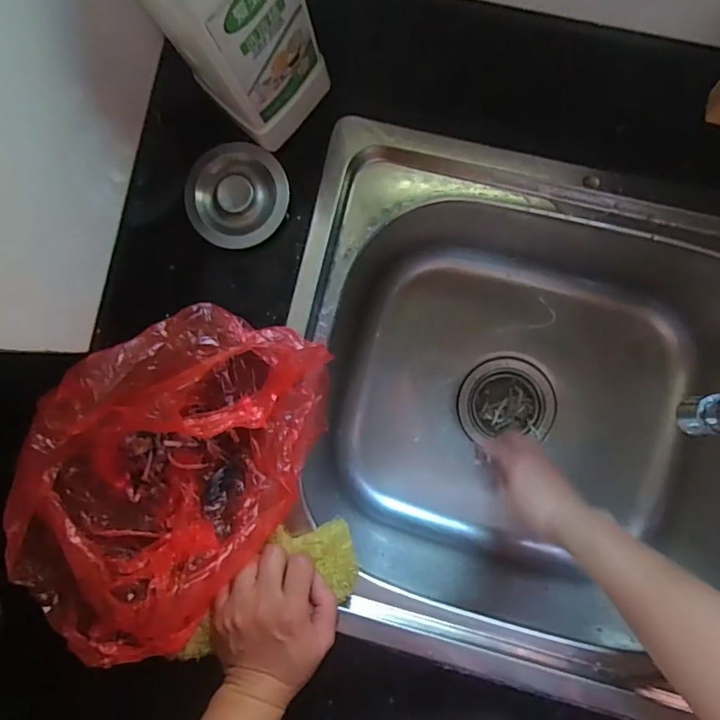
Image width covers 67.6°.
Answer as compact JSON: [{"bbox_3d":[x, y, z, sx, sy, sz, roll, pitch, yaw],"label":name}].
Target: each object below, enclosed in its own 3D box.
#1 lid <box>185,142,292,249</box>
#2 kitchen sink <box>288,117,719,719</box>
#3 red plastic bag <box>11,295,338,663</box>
[{"bbox_3d":[-0.099,-0.132,0.430,0.077,0.019,0.080,0,90,5],"label":"lid"},{"bbox_3d":[0.163,0.051,0.545,0.438,0.255,0.404,13,91,5],"label":"kitchen sink"},{"bbox_3d":[-0.136,0.085,0.390,0.153,0.106,0.246,21,92,5],"label":"red plastic bag"}]

